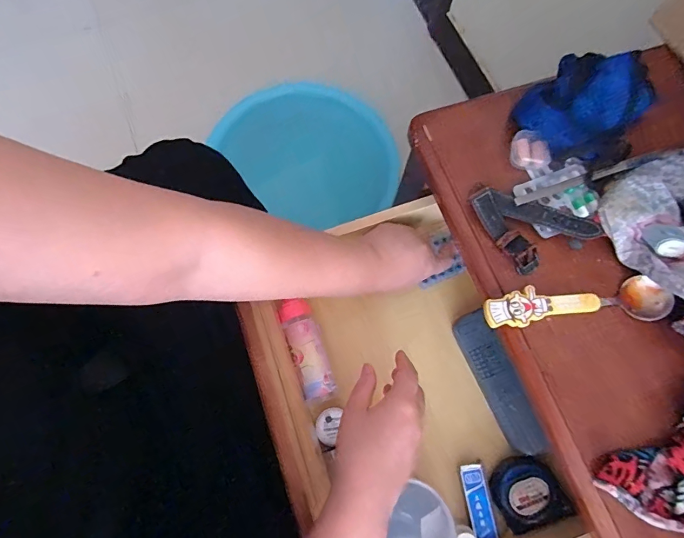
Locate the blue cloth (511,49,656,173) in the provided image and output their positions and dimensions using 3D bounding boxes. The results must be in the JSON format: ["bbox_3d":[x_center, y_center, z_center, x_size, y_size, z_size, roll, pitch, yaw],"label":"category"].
[{"bbox_3d":[0.223,-0.142,0.379,0.110,0.051,0.083,10,74,2],"label":"blue cloth"}]

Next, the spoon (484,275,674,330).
[{"bbox_3d":[0.198,0.030,0.355,0.152,0.015,0.036,-5,74,-2],"label":"spoon"}]

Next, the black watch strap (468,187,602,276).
[{"bbox_3d":[0.170,-0.045,0.376,0.081,0.023,0.081,-28,76,-9],"label":"black watch strap"}]

